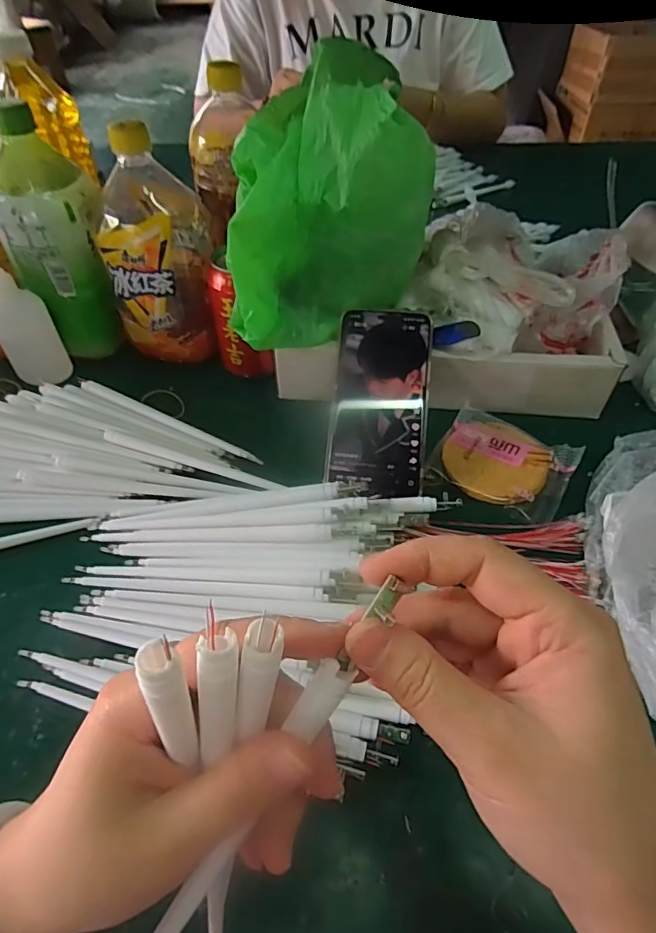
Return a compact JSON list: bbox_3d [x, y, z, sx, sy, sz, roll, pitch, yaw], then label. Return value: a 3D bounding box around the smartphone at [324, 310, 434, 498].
[{"bbox_3d":[0.043,-0.055,0.422,0.076,0.007,0.153,5,79,6],"label":"smartphone"}]

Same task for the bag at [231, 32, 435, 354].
[{"bbox_3d":[0.000,-0.188,0.396,0.151,0.181,0.083,-3,49,-1],"label":"bag"}]

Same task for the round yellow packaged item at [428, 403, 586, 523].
[{"bbox_3d":[0.146,-0.005,0.431,0.104,0.009,0.094,23,53,20],"label":"round yellow packaged item"}]

